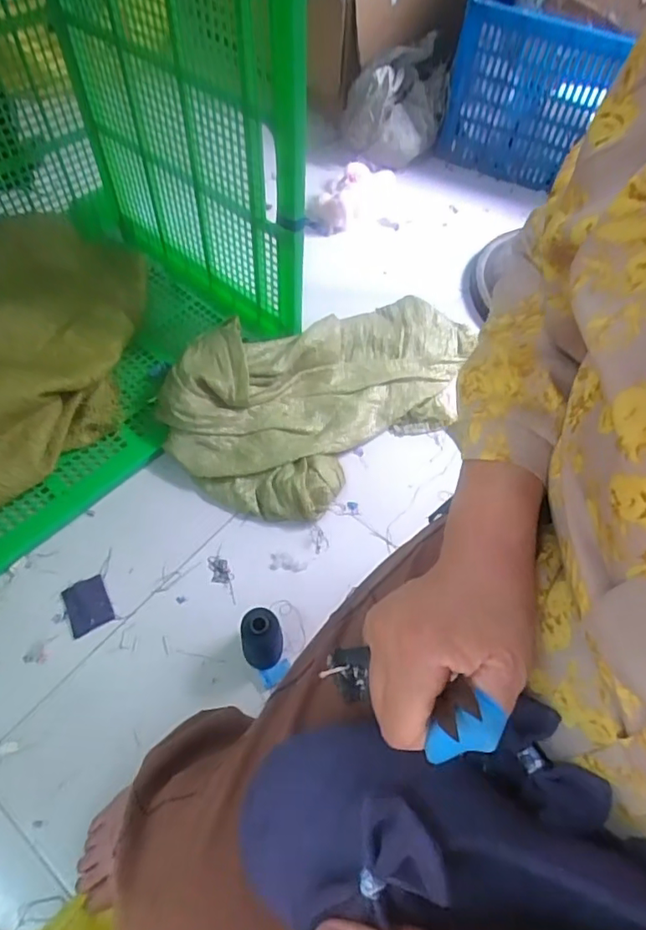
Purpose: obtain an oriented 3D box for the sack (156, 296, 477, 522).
[{"bbox_3d":[0.024,-0.144,0.999,0.605,0.124,0.341,-33,65,-22],"label":"sack"}]

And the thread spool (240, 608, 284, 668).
[{"bbox_3d":[-0.082,0.238,0.746,0.053,0.108,0.057,2,58,-3],"label":"thread spool"}]

